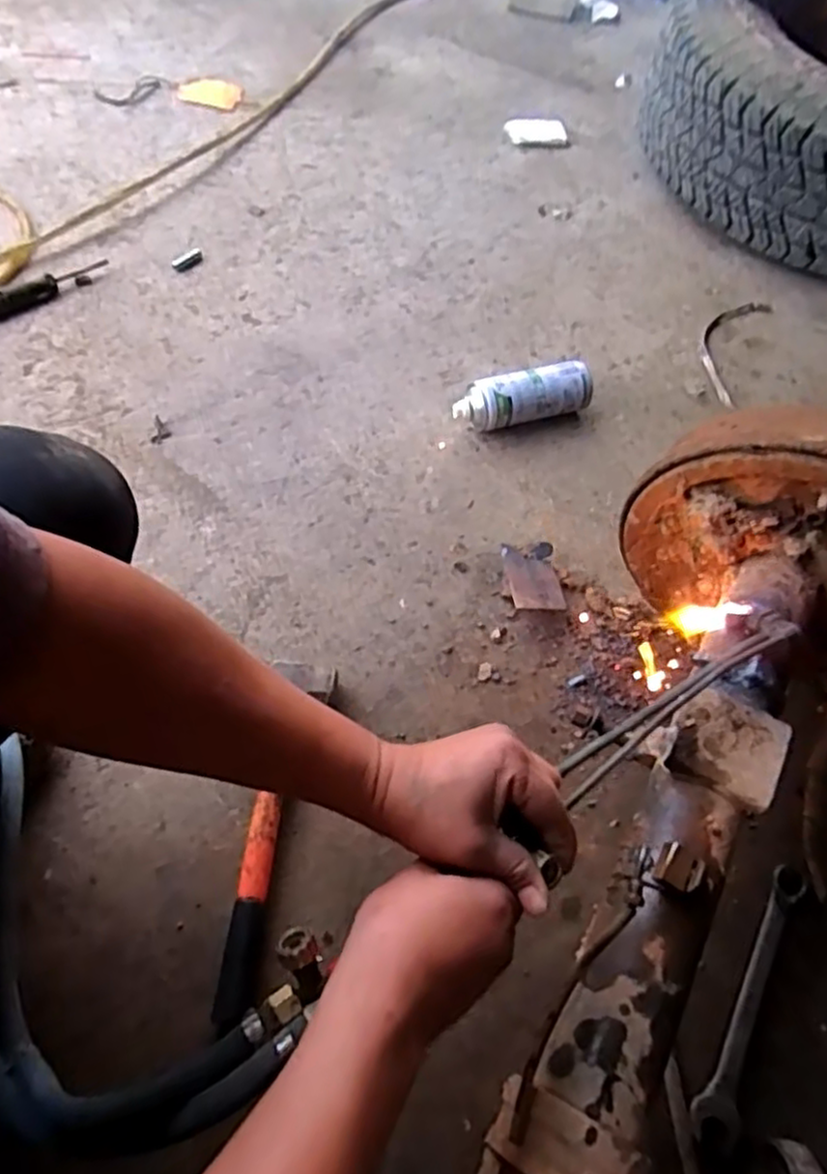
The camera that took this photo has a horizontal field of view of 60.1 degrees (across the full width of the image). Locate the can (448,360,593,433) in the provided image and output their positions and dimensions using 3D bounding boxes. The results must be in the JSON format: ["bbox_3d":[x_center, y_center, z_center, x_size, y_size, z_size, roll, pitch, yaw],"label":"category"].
[{"bbox_3d":[0.146,-0.250,0.957,0.190,0.067,0.064,-16,65,-12],"label":"can"}]

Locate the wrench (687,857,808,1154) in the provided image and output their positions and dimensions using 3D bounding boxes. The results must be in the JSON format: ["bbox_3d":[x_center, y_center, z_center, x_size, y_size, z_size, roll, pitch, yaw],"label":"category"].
[{"bbox_3d":[0.321,0.380,0.667,0.036,0.021,0.252,31,66,12],"label":"wrench"}]

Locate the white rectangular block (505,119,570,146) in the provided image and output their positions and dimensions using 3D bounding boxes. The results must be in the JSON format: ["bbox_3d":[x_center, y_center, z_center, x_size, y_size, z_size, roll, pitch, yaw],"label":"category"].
[{"bbox_3d":[0.223,-0.827,1.298,0.109,0.017,0.068,-1,63,-4],"label":"white rectangular block"}]

